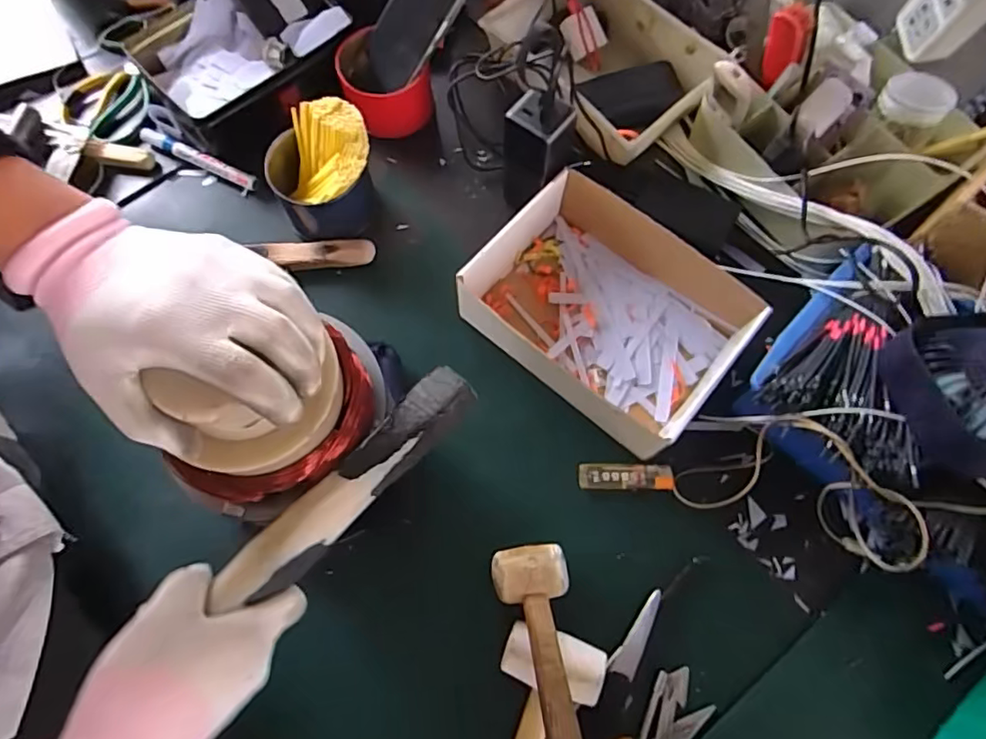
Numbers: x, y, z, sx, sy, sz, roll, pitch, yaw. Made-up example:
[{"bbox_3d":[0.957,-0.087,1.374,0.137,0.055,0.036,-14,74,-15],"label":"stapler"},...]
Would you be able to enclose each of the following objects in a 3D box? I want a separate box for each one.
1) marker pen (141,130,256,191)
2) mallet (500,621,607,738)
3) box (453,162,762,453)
[{"bbox_3d":[-0.329,-0.235,0.631,0.144,0.015,0.017,24,73,8],"label":"marker pen"},{"bbox_3d":[0.026,0.293,0.436,0.081,0.041,0.175,18,72,6],"label":"mallet"},{"bbox_3d":[0.114,-0.059,0.554,0.243,0.076,0.188,40,76,12],"label":"box"}]

